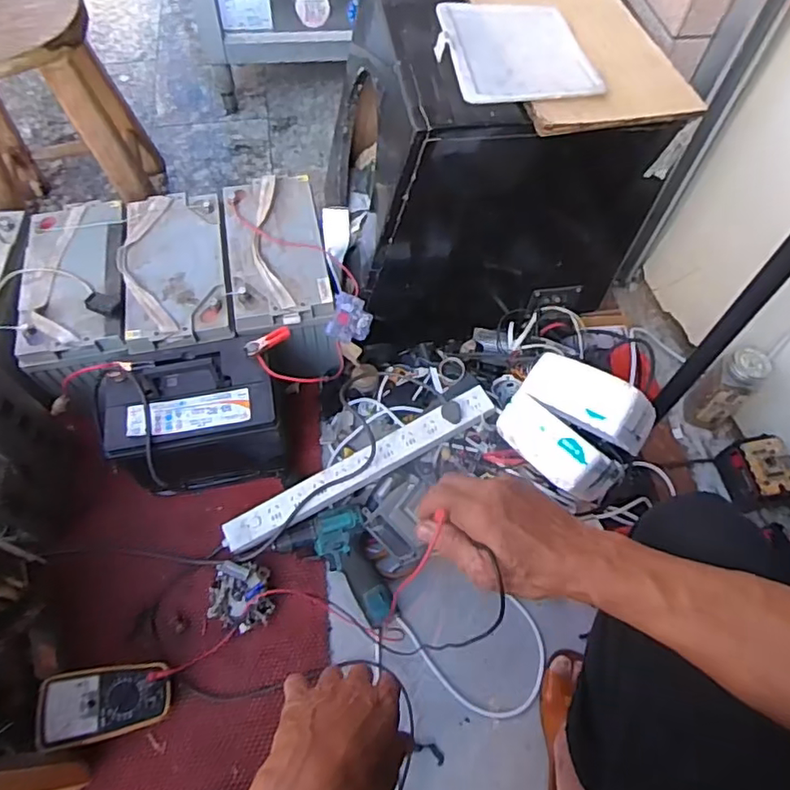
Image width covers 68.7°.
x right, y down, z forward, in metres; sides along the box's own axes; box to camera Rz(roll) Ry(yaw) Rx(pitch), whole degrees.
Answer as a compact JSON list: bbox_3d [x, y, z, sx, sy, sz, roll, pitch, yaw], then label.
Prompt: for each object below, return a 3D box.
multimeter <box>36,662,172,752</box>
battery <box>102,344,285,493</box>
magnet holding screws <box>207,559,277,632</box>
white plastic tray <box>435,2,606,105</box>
[{"bbox_3d":[-0.408,0.437,0.820,0.163,0.037,0.092,1,56,-25],"label":"multimeter"},{"bbox_3d":[-0.328,0.046,0.955,0.266,0.223,0.194,-17,63,-11],"label":"battery"},{"bbox_3d":[-0.240,0.319,0.920,0.096,0.046,0.092,1,61,-2],"label":"magnet holding screws"},{"bbox_3d":[0.156,-0.470,0.783,0.191,0.017,0.231,-8,61,-7],"label":"white plastic tray"}]

